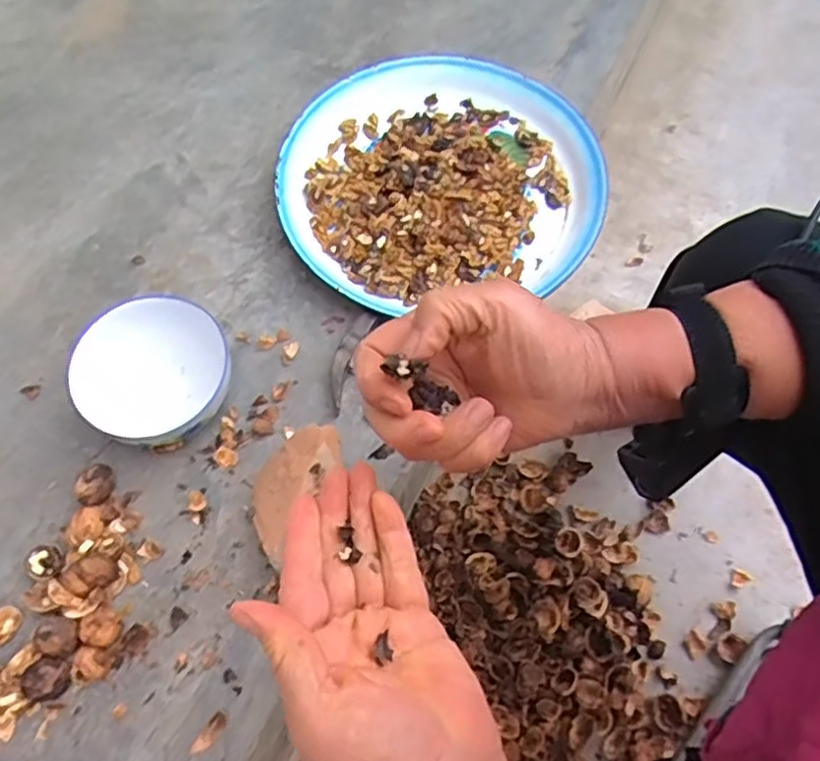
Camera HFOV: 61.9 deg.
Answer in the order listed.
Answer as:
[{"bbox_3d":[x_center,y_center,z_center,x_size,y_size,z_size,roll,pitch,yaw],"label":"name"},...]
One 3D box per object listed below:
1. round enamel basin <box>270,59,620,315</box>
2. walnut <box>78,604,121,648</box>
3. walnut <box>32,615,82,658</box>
[{"bbox_3d":[0.030,-0.228,0.749,0.338,0.034,0.301,-15,66,-4],"label":"round enamel basin"},{"bbox_3d":[-0.255,0.206,0.570,0.032,0.027,0.030,-1,65,2],"label":"walnut"},{"bbox_3d":[-0.285,0.209,0.558,0.036,0.024,0.031,8,66,6],"label":"walnut"}]

